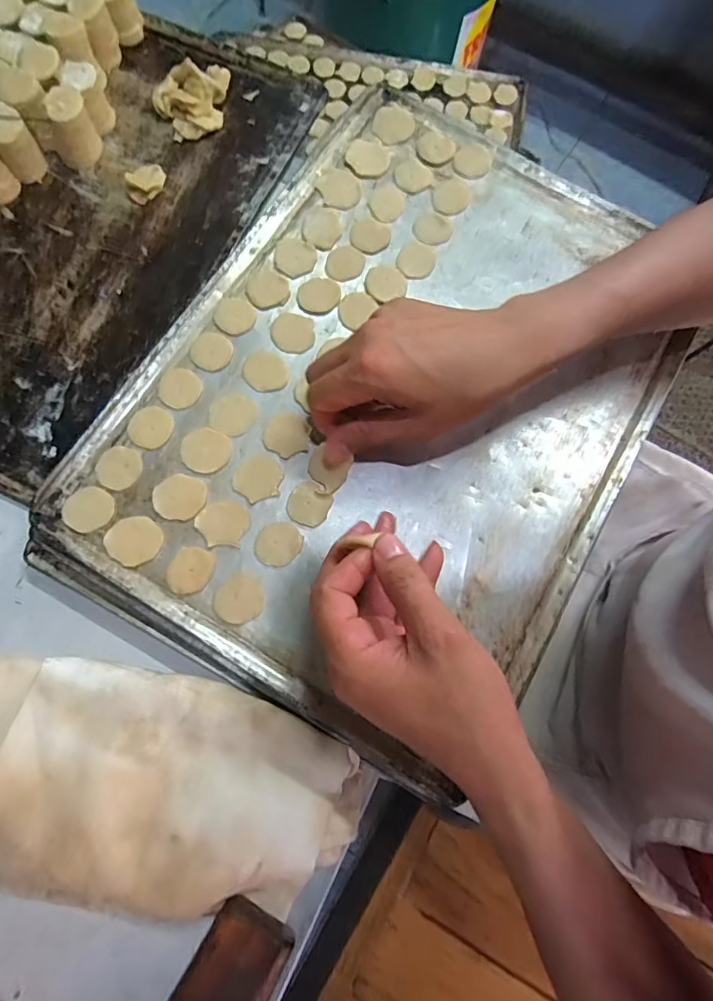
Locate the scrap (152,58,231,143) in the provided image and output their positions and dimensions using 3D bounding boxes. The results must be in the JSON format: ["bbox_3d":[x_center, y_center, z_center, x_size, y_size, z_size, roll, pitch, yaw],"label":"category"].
[{"bbox_3d":[-0.150,-0.361,0.443,0.060,0.022,0.069,8,75,-2],"label":"scrap"}]

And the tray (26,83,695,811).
[{"bbox_3d":[0.023,-0.092,0.365,0.362,0.018,0.462,28,77,6],"label":"tray"}]

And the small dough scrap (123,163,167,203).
[{"bbox_3d":[-0.183,-0.278,0.428,0.036,0.009,0.032,-33,80,-11],"label":"small dough scrap"}]

